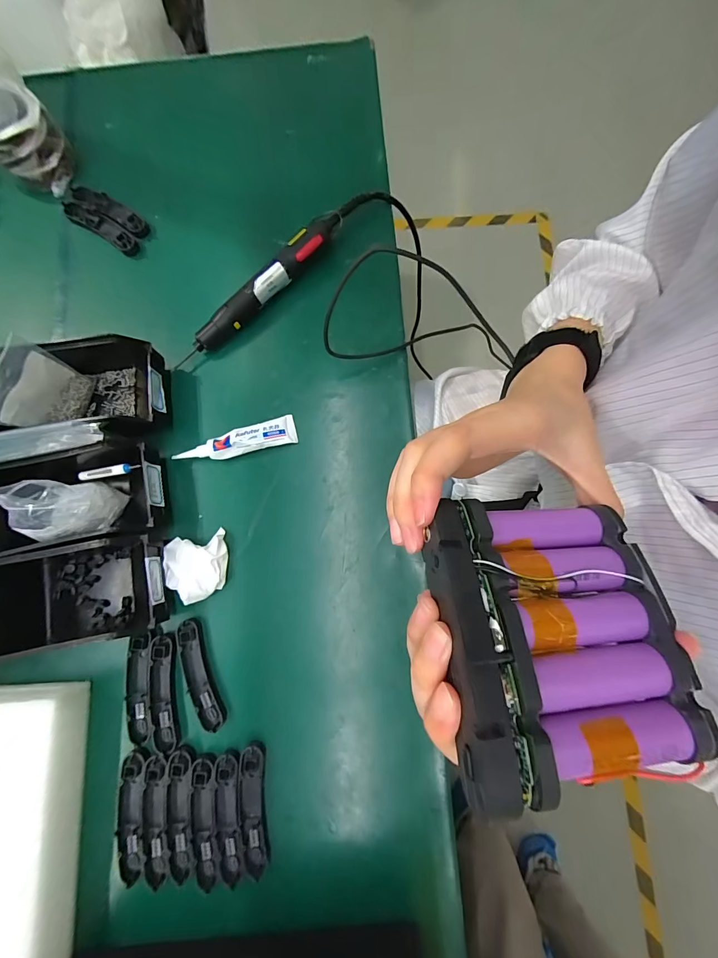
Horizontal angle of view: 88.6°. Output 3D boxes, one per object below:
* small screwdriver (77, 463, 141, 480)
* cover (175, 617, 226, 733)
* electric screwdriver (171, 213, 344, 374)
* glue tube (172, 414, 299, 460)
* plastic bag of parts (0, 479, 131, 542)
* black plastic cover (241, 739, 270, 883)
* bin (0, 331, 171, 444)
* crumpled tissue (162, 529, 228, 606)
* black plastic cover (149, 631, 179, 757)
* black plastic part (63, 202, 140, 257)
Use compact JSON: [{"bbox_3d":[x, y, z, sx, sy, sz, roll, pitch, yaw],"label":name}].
[{"bbox_3d":[-0.300,-0.009,0.438,0.088,0.006,0.011,-8,78,15],"label":"small screwdriver"},{"bbox_3d":[-0.182,0.223,0.421,0.025,0.017,0.121,-21,81,-3],"label":"cover"},{"bbox_3d":[-0.128,-0.251,0.485,0.285,0.044,0.032,-44,83,-6],"label":"electric screwdriver"},{"bbox_3d":[-0.153,-0.048,0.462,0.148,0.020,0.035,-14,81,-2],"label":"glue tube"},{"bbox_3d":[-0.328,0.034,0.409,0.085,0.090,0.067,-1,81,0],"label":"plastic bag of parts"},{"bbox_3d":[-0.113,0.356,0.393,0.027,0.013,0.126,-5,81,-1],"label":"black plastic cover"},{"bbox_3d":[-0.329,-0.095,0.439,0.174,0.083,0.128,-6,81,-1],"label":"bin"},{"bbox_3d":[-0.192,0.103,0.433,0.071,0.027,0.075,-11,81,-1],"label":"crumpled tissue"},{"bbox_3d":[-0.224,0.244,0.421,0.026,0.011,0.122,-6,81,-1],"label":"black plastic cover"},{"bbox_3d":[-0.368,-0.361,0.525,0.124,0.013,0.027,32,83,5],"label":"black plastic part"}]

